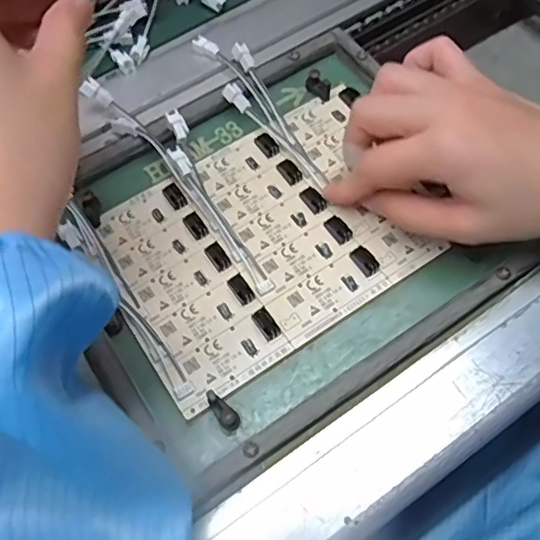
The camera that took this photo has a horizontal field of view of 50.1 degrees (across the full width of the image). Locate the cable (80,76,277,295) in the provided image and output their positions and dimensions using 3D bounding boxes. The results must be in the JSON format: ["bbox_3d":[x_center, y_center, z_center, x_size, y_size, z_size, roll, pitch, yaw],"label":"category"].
[{"bbox_3d":[-0.047,-0.054,0.335,0.033,0.019,0.163,-36,78,-19],"label":"cable"}]

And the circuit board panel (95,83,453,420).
[{"bbox_3d":[-0.002,-0.021,0.326,0.177,0.008,0.127,-32,69,-13],"label":"circuit board panel"}]

